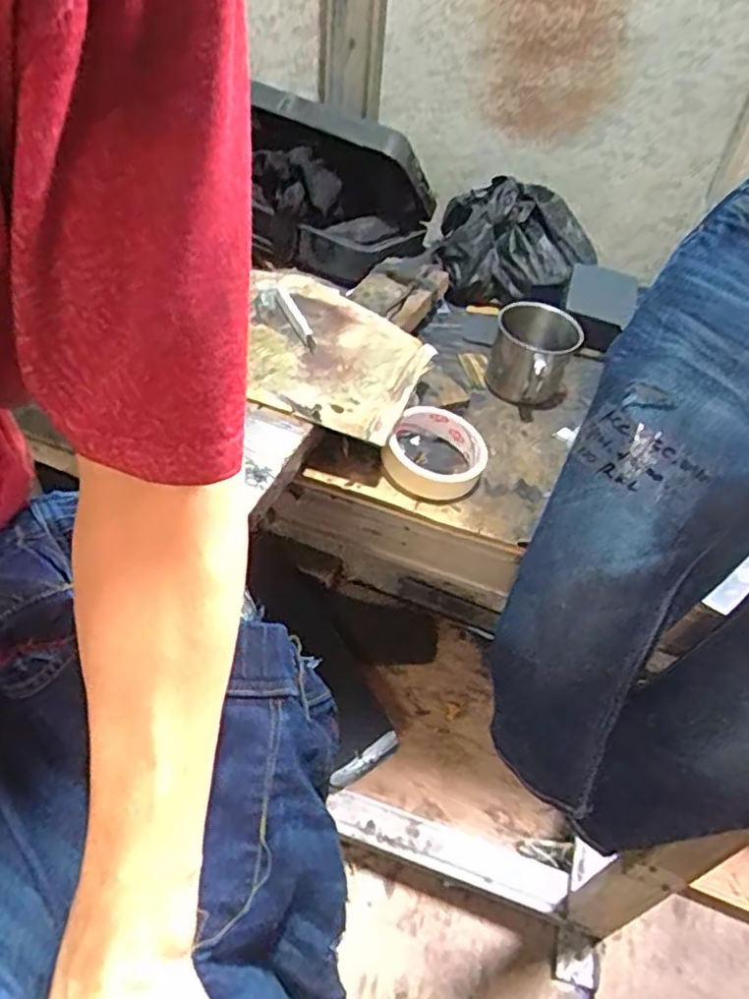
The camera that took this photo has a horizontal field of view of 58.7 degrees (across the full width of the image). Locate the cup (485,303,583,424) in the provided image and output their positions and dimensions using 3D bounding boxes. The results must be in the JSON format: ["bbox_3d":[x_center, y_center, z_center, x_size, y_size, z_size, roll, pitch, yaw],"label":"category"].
[{"bbox_3d":[0.156,-0.140,0.665,0.081,0.074,0.094,15,45,8],"label":"cup"}]

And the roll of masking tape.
[{"bbox_3d":[0.052,-0.040,0.582,0.084,0.040,0.084,3,45,-3],"label":"roll of masking tape"}]

